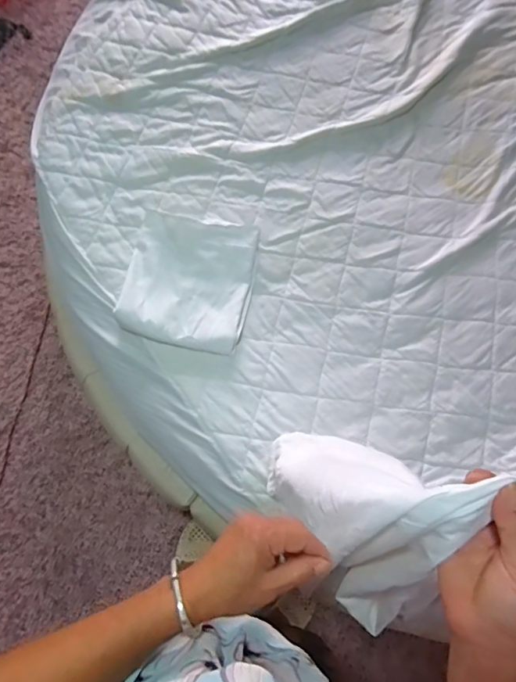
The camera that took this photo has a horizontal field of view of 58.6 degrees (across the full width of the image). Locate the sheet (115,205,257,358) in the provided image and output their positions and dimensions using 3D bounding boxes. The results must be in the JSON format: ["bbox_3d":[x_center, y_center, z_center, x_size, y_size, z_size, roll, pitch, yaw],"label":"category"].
[{"bbox_3d":[-0.136,-0.120,0.912,0.244,0.038,0.268,10,74,1],"label":"sheet"}]

